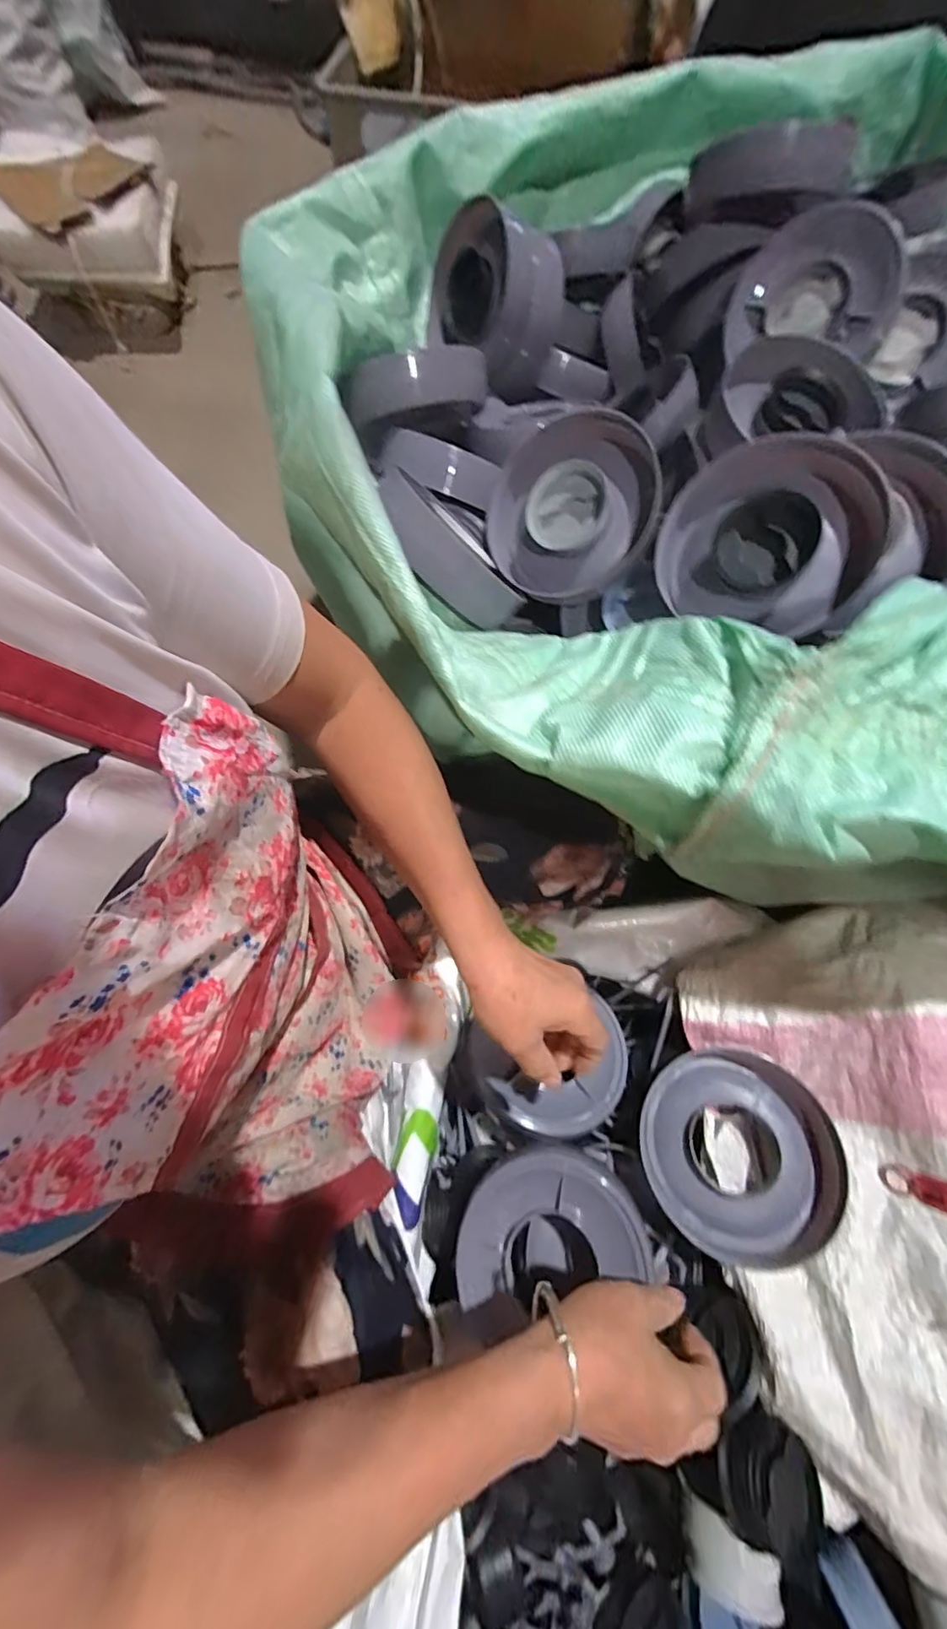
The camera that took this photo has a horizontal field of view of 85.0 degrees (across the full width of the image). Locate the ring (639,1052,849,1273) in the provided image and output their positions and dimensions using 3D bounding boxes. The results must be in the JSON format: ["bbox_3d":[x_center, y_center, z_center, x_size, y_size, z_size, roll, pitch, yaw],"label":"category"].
[{"bbox_3d":[0.232,0.298,0.459,0.150,0.033,0.154,-10,58,17],"label":"ring"}]

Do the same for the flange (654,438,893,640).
[{"bbox_3d":[0.239,-0.217,0.436,0.075,0.158,0.159,-14,50,-47],"label":"flange"}]

